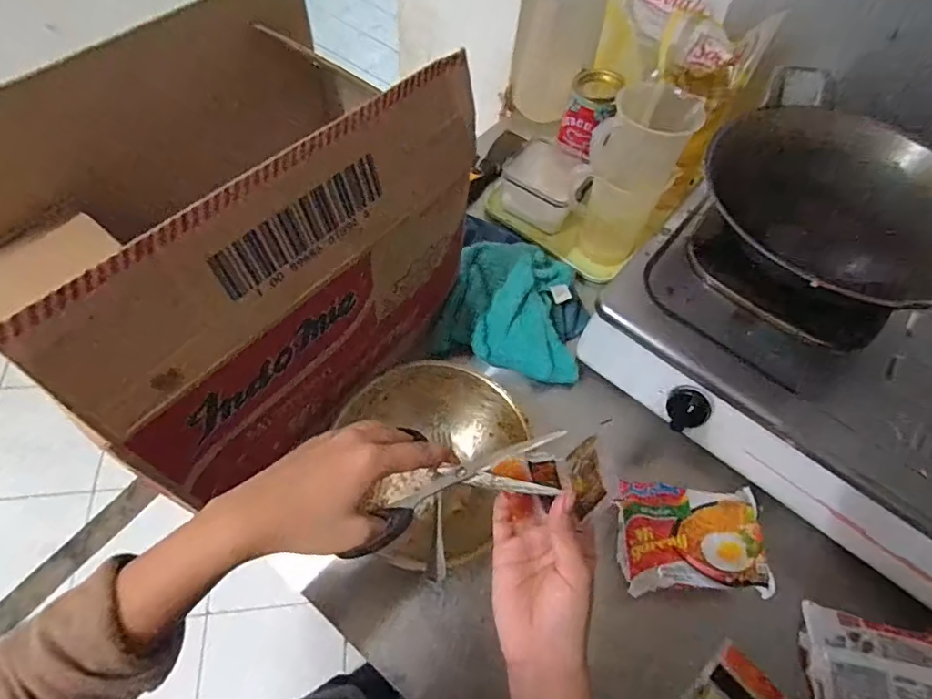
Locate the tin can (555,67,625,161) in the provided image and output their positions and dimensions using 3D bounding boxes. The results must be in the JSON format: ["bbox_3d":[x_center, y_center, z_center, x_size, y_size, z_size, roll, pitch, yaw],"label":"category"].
[{"bbox_3d":[0.164,-0.315,0.716,0.063,0.094,0.062,2,60,-3],"label":"tin can"}]

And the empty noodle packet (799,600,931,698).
[{"bbox_3d":[0.380,0.296,0.477,0.126,0.041,0.098,13,60,3],"label":"empty noodle packet"}]

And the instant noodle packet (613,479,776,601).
[{"bbox_3d":[0.221,0.181,0.520,0.136,0.025,0.103,2,60,-3],"label":"instant noodle packet"}]

